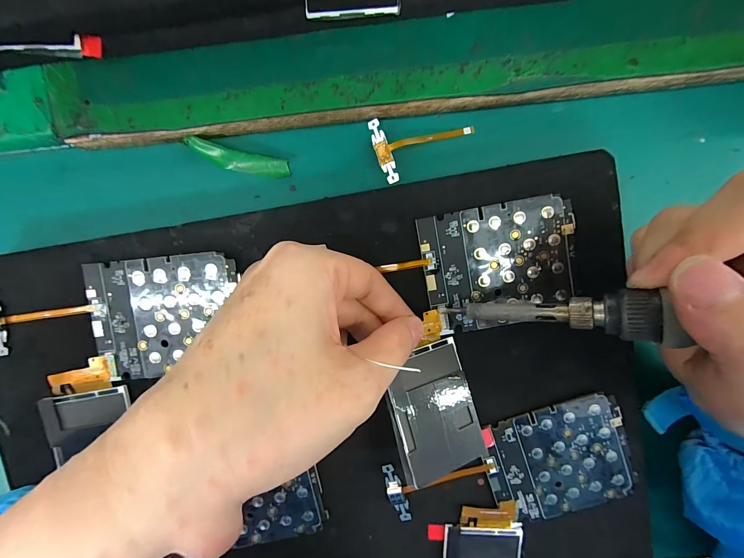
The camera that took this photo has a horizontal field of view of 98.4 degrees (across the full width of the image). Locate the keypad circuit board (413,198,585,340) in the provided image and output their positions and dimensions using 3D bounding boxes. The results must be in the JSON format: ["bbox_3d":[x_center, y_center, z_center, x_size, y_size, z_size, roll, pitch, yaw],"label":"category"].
[{"bbox_3d":[0.065,-0.007,0.163,0.075,0.004,0.060,-10,96,3],"label":"keypad circuit board"}]

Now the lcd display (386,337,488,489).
[{"bbox_3d":[0.030,0.064,0.158,0.045,0.004,0.059,-13,83,-22],"label":"lcd display"}]

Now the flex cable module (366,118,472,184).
[{"bbox_3d":[0.029,-0.080,0.180,0.056,0.005,0.034,-20,93,1],"label":"flex cable module"}]

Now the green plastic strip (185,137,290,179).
[{"bbox_3d":[-0.076,-0.068,0.182,0.055,0.010,0.011,12,94,-1],"label":"green plastic strip"}]

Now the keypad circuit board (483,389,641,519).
[{"bbox_3d":[0.101,0.099,0.175,0.074,0.006,0.060,-19,93,1],"label":"keypad circuit board"}]

